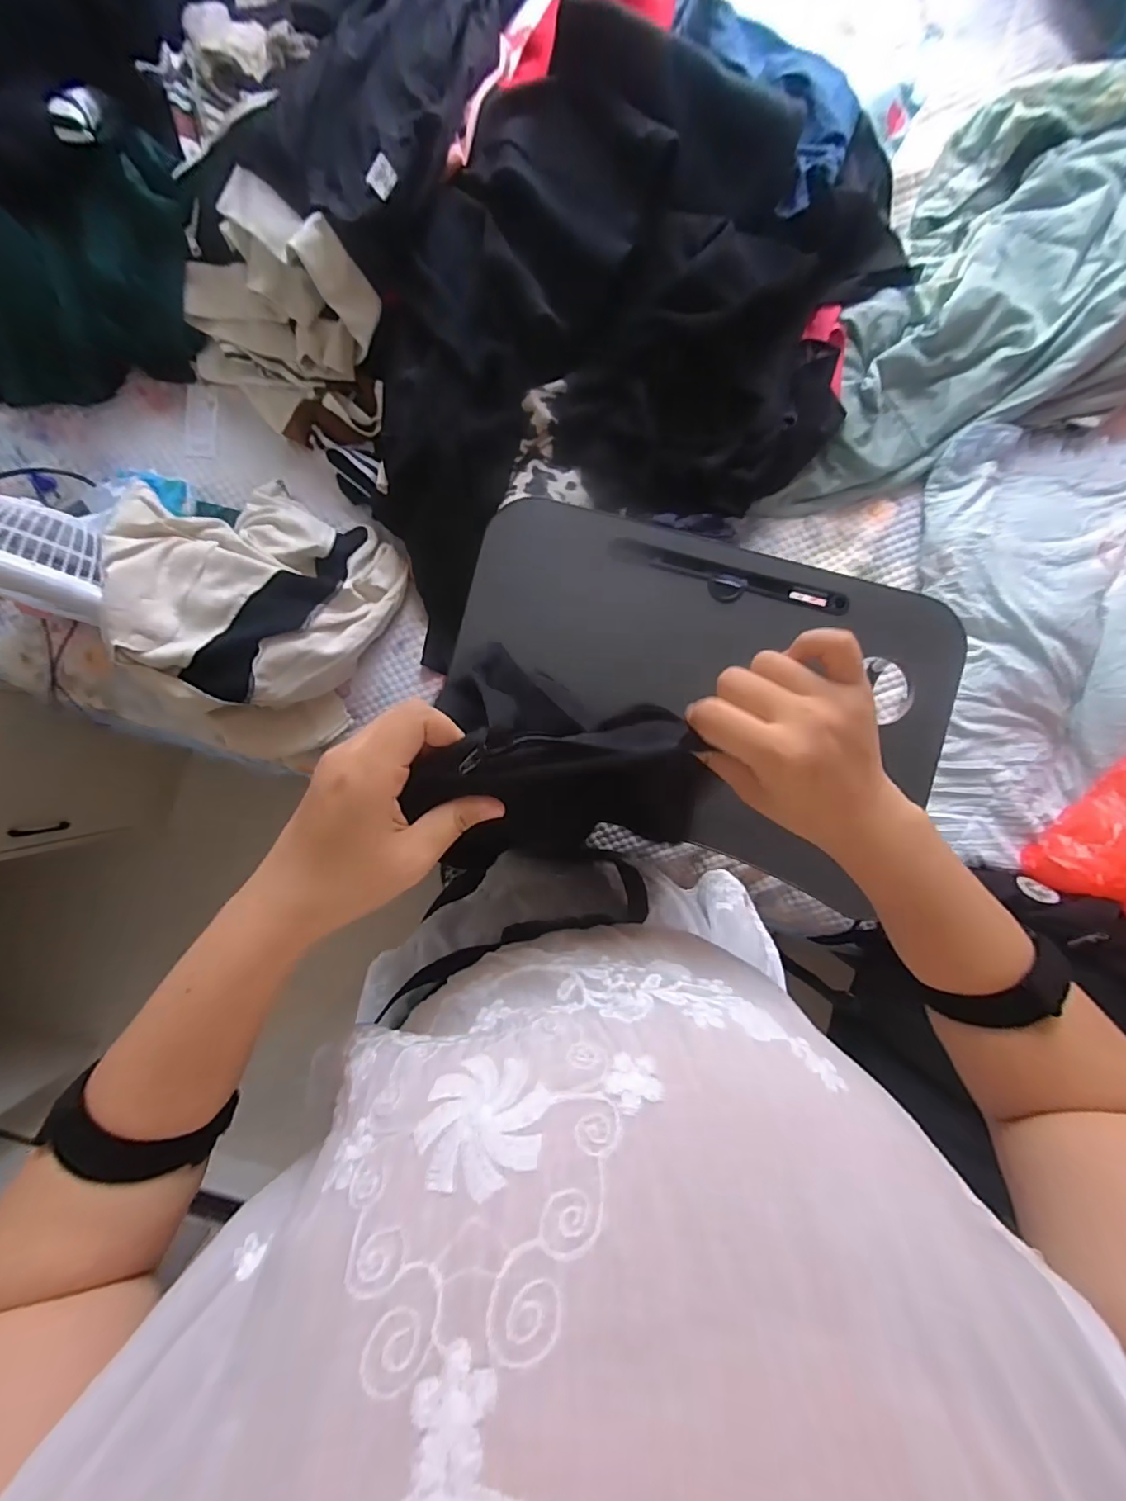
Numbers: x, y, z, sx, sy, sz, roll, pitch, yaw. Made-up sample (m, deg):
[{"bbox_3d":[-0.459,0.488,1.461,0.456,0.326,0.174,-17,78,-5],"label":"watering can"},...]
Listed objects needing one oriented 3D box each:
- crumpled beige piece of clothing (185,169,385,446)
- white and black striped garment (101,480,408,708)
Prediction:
[{"bbox_3d":[-0.419,-0.631,0.788,0.299,0.199,0.219,37,90,-1],"label":"crumpled beige piece of clothing"},{"bbox_3d":[-0.466,-0.241,0.809,0.344,0.162,0.320,0,91,-1],"label":"white and black striped garment"}]

